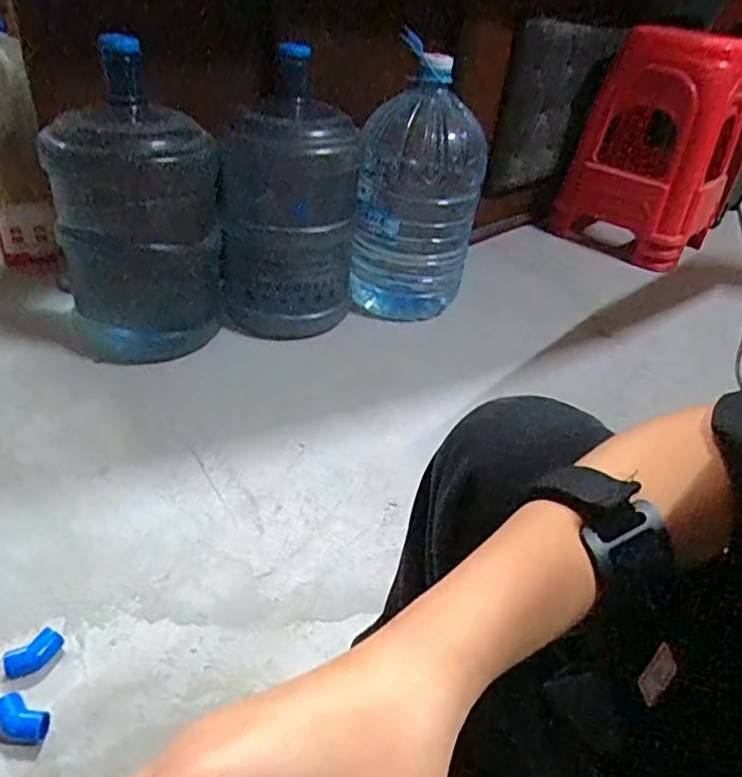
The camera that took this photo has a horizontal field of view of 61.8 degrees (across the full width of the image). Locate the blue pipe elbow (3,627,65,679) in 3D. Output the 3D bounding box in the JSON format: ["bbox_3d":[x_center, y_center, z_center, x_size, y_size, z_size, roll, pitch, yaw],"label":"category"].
[{"bbox_3d":[-0.339,0.268,0.625,0.053,0.025,0.024,-25,46,-36],"label":"blue pipe elbow"}]

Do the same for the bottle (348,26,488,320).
[{"bbox_3d":[0.089,-0.339,1.172,0.217,0.481,0.186,12,35,7],"label":"bottle"}]

